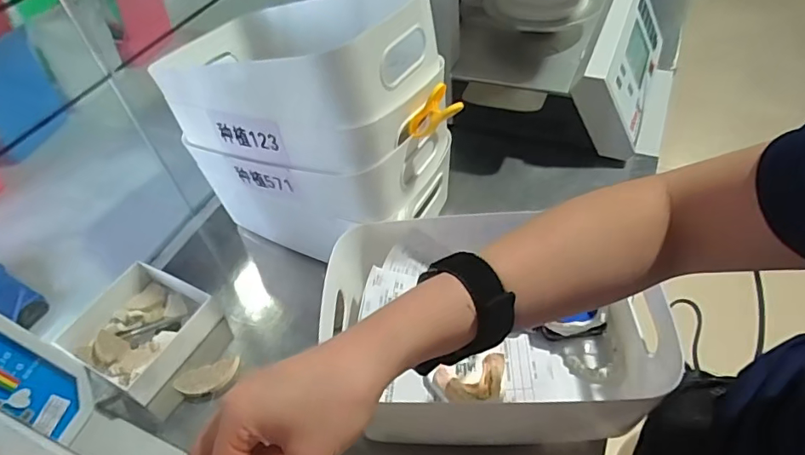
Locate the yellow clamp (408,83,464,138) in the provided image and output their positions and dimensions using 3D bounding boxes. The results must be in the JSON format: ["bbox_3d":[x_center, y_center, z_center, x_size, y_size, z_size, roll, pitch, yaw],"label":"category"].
[{"bbox_3d":[0.031,-0.116,0.520,0.058,0.034,0.024,-40,36,31],"label":"yellow clamp"}]

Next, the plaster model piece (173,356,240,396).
[{"bbox_3d":[-0.216,0.169,0.562,0.070,0.019,0.033,-16,48,-8],"label":"plaster model piece"}]

